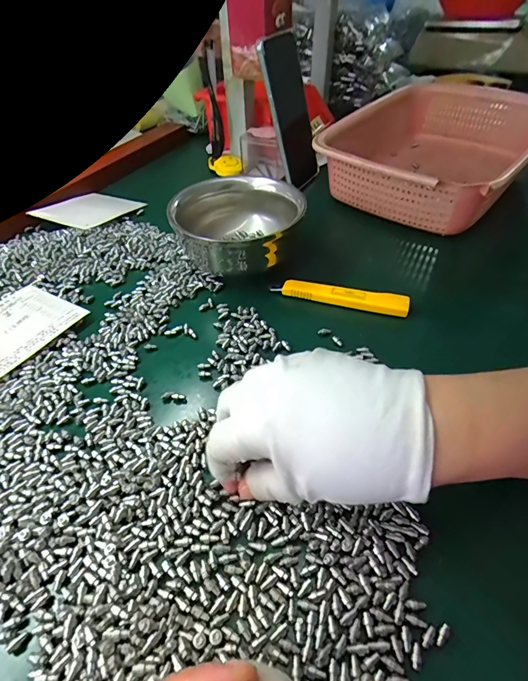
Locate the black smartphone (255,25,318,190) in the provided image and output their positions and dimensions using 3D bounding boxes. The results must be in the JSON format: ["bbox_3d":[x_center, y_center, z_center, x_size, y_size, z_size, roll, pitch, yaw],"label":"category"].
[{"bbox_3d":[0.033,-0.277,0.480,0.015,0.163,0.074,13,49,35],"label":"black smartphone"}]

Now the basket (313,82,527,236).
[{"bbox_3d":[0.213,-0.238,0.491,0.209,0.077,0.293,29,54,26],"label":"basket"}]

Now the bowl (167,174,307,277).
[{"bbox_3d":[-0.024,-0.109,0.384,0.110,0.069,0.110,-1,46,1],"label":"bowl"}]

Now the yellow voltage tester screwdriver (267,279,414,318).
[{"bbox_3d":[0.069,-0.041,0.352,0.120,0.013,0.019,10,48,11],"label":"yellow voltage tester screwdriver"}]

